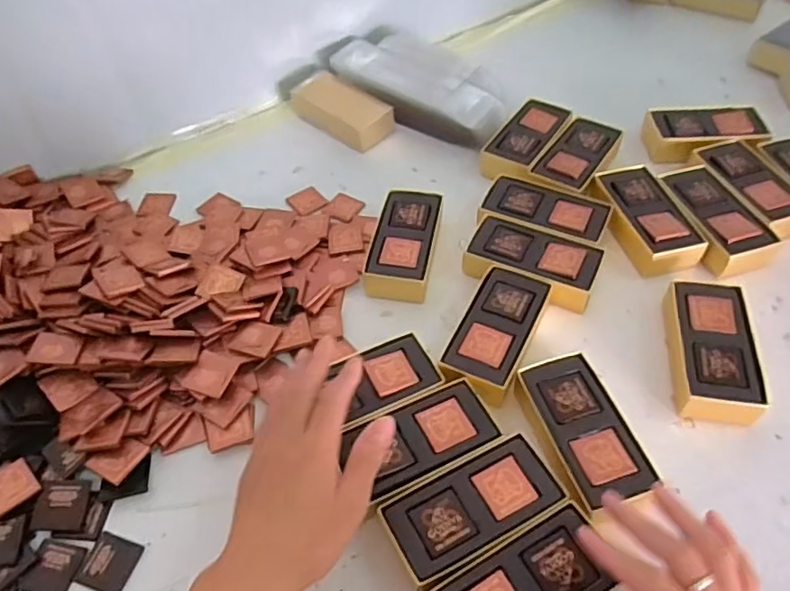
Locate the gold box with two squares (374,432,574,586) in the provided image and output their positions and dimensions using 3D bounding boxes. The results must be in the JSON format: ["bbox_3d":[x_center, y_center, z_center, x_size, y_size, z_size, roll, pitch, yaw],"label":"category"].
[{"bbox_3d":[0.052,0.144,0.396,0.112,0.032,0.056,-23,54,-16],"label":"gold box with two squares"}]

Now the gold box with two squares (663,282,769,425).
[{"bbox_3d":[0.244,0.044,0.464,0.063,0.038,0.125,5,51,7],"label":"gold box with two squares"}]

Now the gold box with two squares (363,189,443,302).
[{"bbox_3d":[0.011,-0.046,0.555,0.059,0.032,0.118,9,52,10],"label":"gold box with two squares"}]

